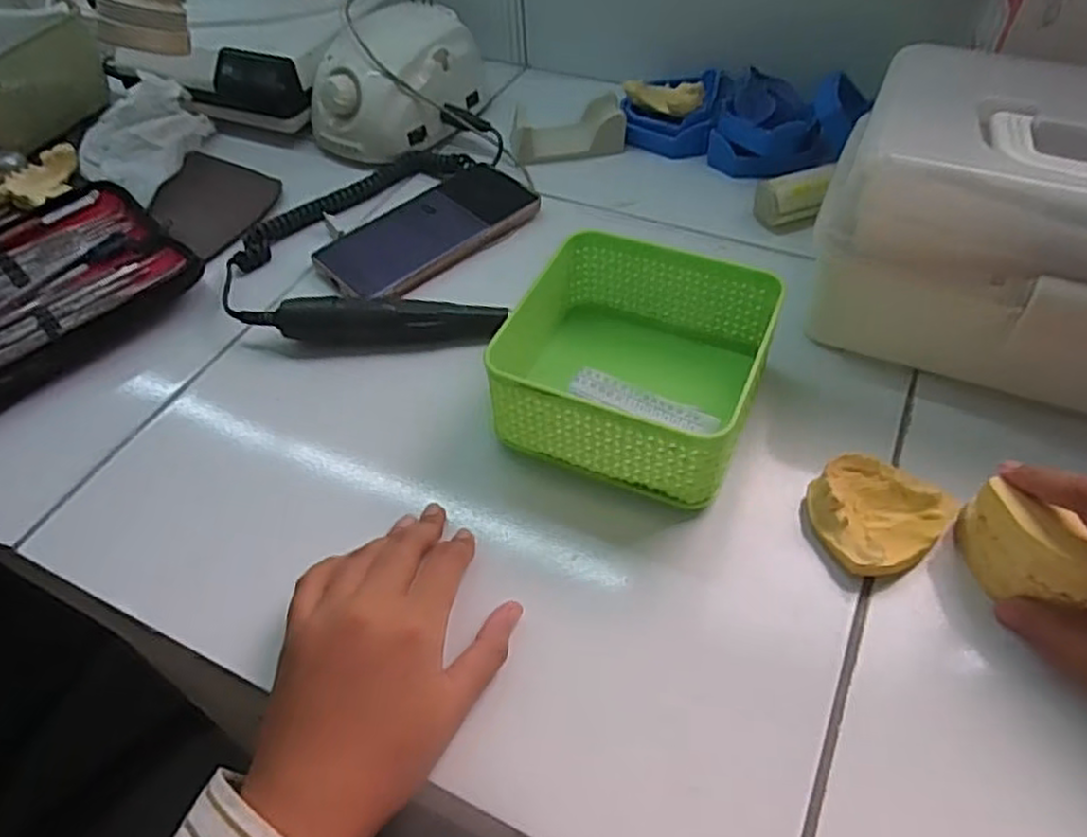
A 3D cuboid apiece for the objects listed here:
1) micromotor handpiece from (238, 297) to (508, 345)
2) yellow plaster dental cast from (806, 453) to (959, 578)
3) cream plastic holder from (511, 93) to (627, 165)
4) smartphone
[{"bbox_3d":[-0.107,-0.065,0.461,0.163,0.022,0.023,0,45,-4],"label":"micromotor handpiece"},{"bbox_3d":[0.162,0.049,0.362,0.058,0.023,0.060,2,45,-2],"label":"yellow plaster dental cast"},{"bbox_3d":[0.019,-0.239,0.604,0.090,0.034,0.050,-5,45,-9],"label":"cream plastic holder"},{"bbox_3d":[-0.084,-0.137,0.531,0.159,0.008,0.082,-38,61,-22],"label":"smartphone"}]

